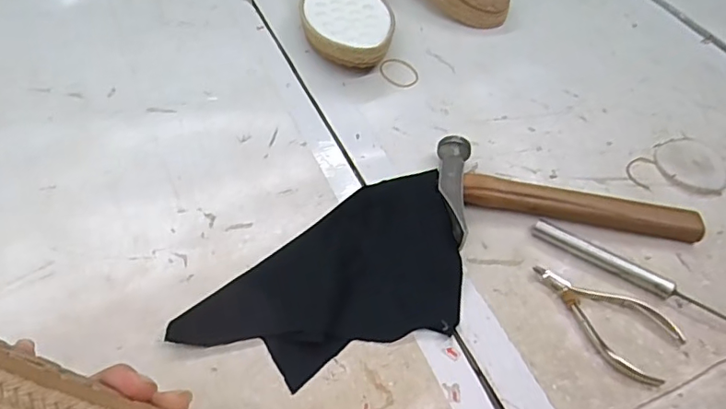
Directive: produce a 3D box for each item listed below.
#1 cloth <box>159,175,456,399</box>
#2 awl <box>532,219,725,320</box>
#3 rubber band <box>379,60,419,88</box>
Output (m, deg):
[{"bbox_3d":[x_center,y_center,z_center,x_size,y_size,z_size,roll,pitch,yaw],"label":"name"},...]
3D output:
[{"bbox_3d":[-0.021,0.049,0.361,0.194,0.018,0.111,-16,55,-17],"label":"cloth"},{"bbox_3d":[0.188,0.047,0.381,0.142,0.011,0.013,28,55,17],"label":"awl"},{"bbox_3d":[0.033,-0.126,0.516,0.041,0.005,0.031,39,58,24],"label":"rubber band"}]

